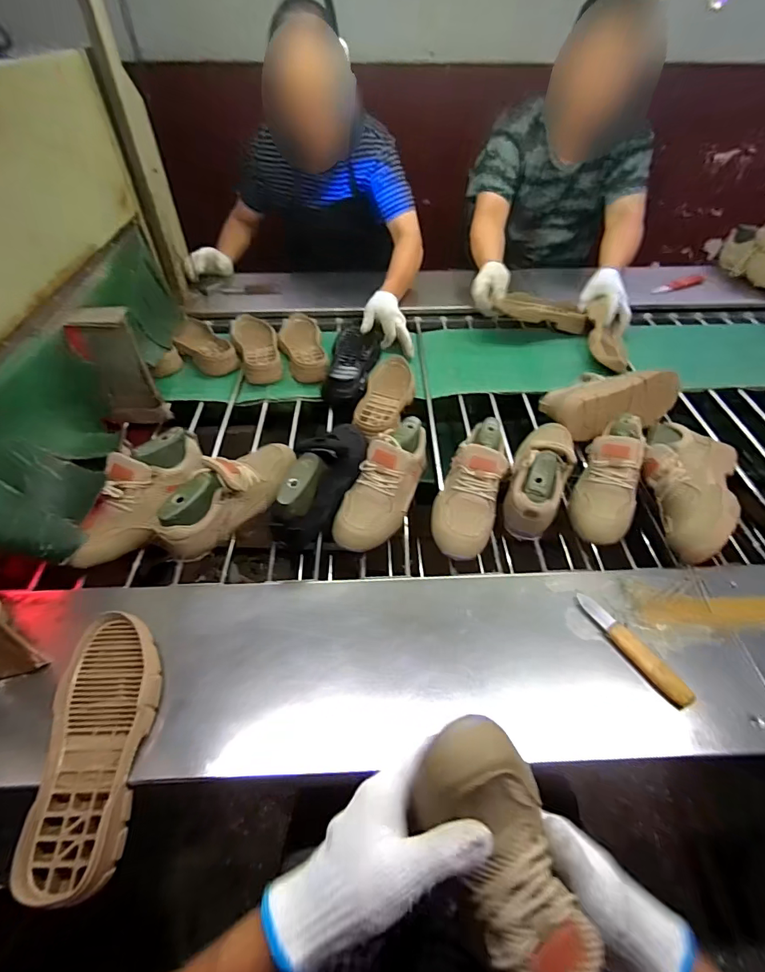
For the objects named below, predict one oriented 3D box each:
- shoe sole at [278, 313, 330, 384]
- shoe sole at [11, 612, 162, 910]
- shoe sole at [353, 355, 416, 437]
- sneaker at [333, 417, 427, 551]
[{"bbox_3d":[-0.189,-0.329,1.072,0.098,0.034,0.276,-9,49,-9],"label":"shoe sole"},{"bbox_3d":[-0.302,0.268,0.486,0.100,0.033,0.261,-7,49,-7],"label":"shoe sole"},{"bbox_3d":[0.012,-0.189,0.955,0.098,0.034,0.276,10,49,7],"label":"shoe sole"},{"bbox_3d":[0.008,-0.005,0.738,0.086,0.110,0.254,22,52,17],"label":"sneaker"}]

